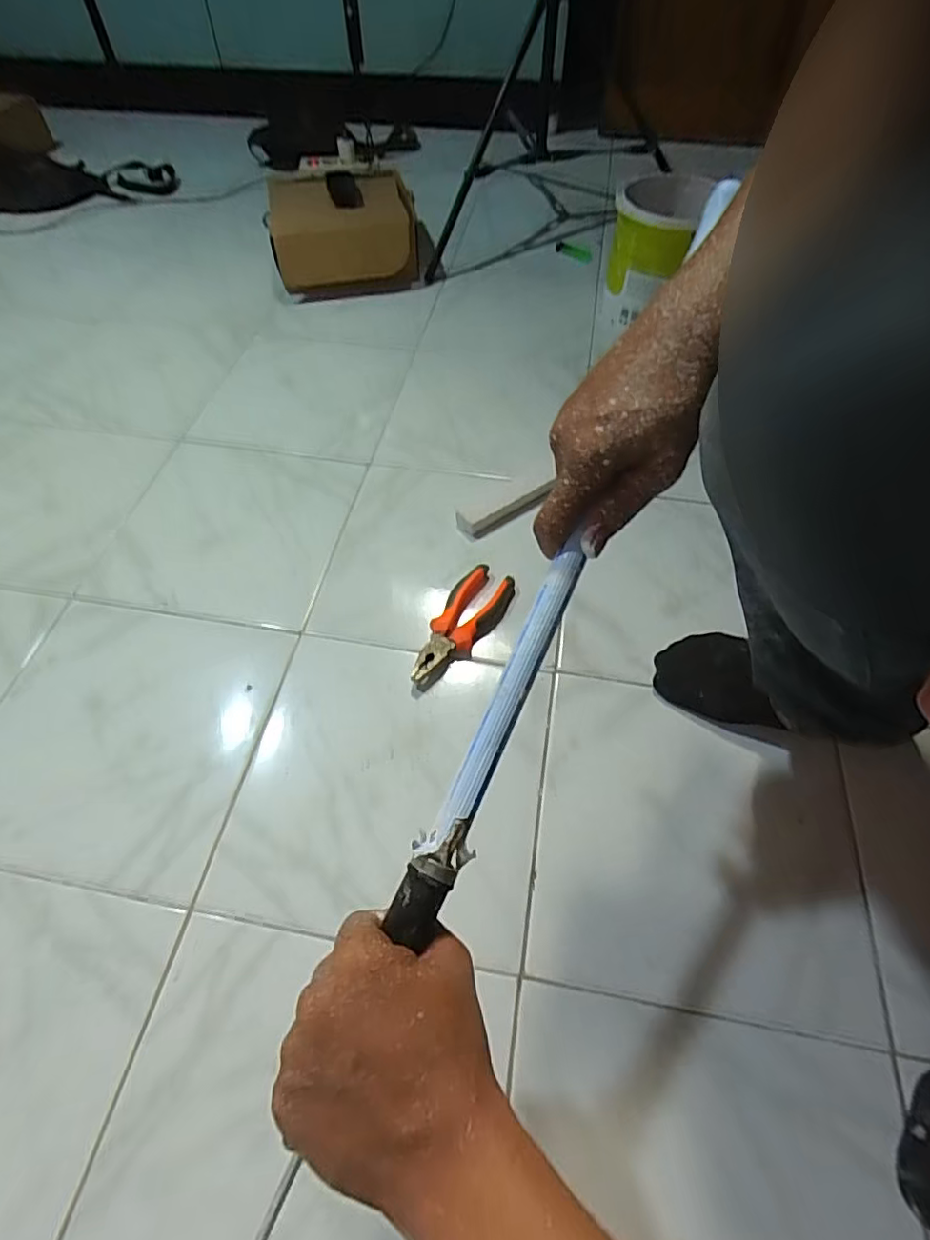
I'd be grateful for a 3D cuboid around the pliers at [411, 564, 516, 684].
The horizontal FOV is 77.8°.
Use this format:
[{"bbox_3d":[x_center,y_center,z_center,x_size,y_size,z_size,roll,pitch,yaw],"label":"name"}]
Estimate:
[{"bbox_3d":[-0.005,0.006,0.677,0.060,0.025,0.172,29,62,20],"label":"pliers"}]

